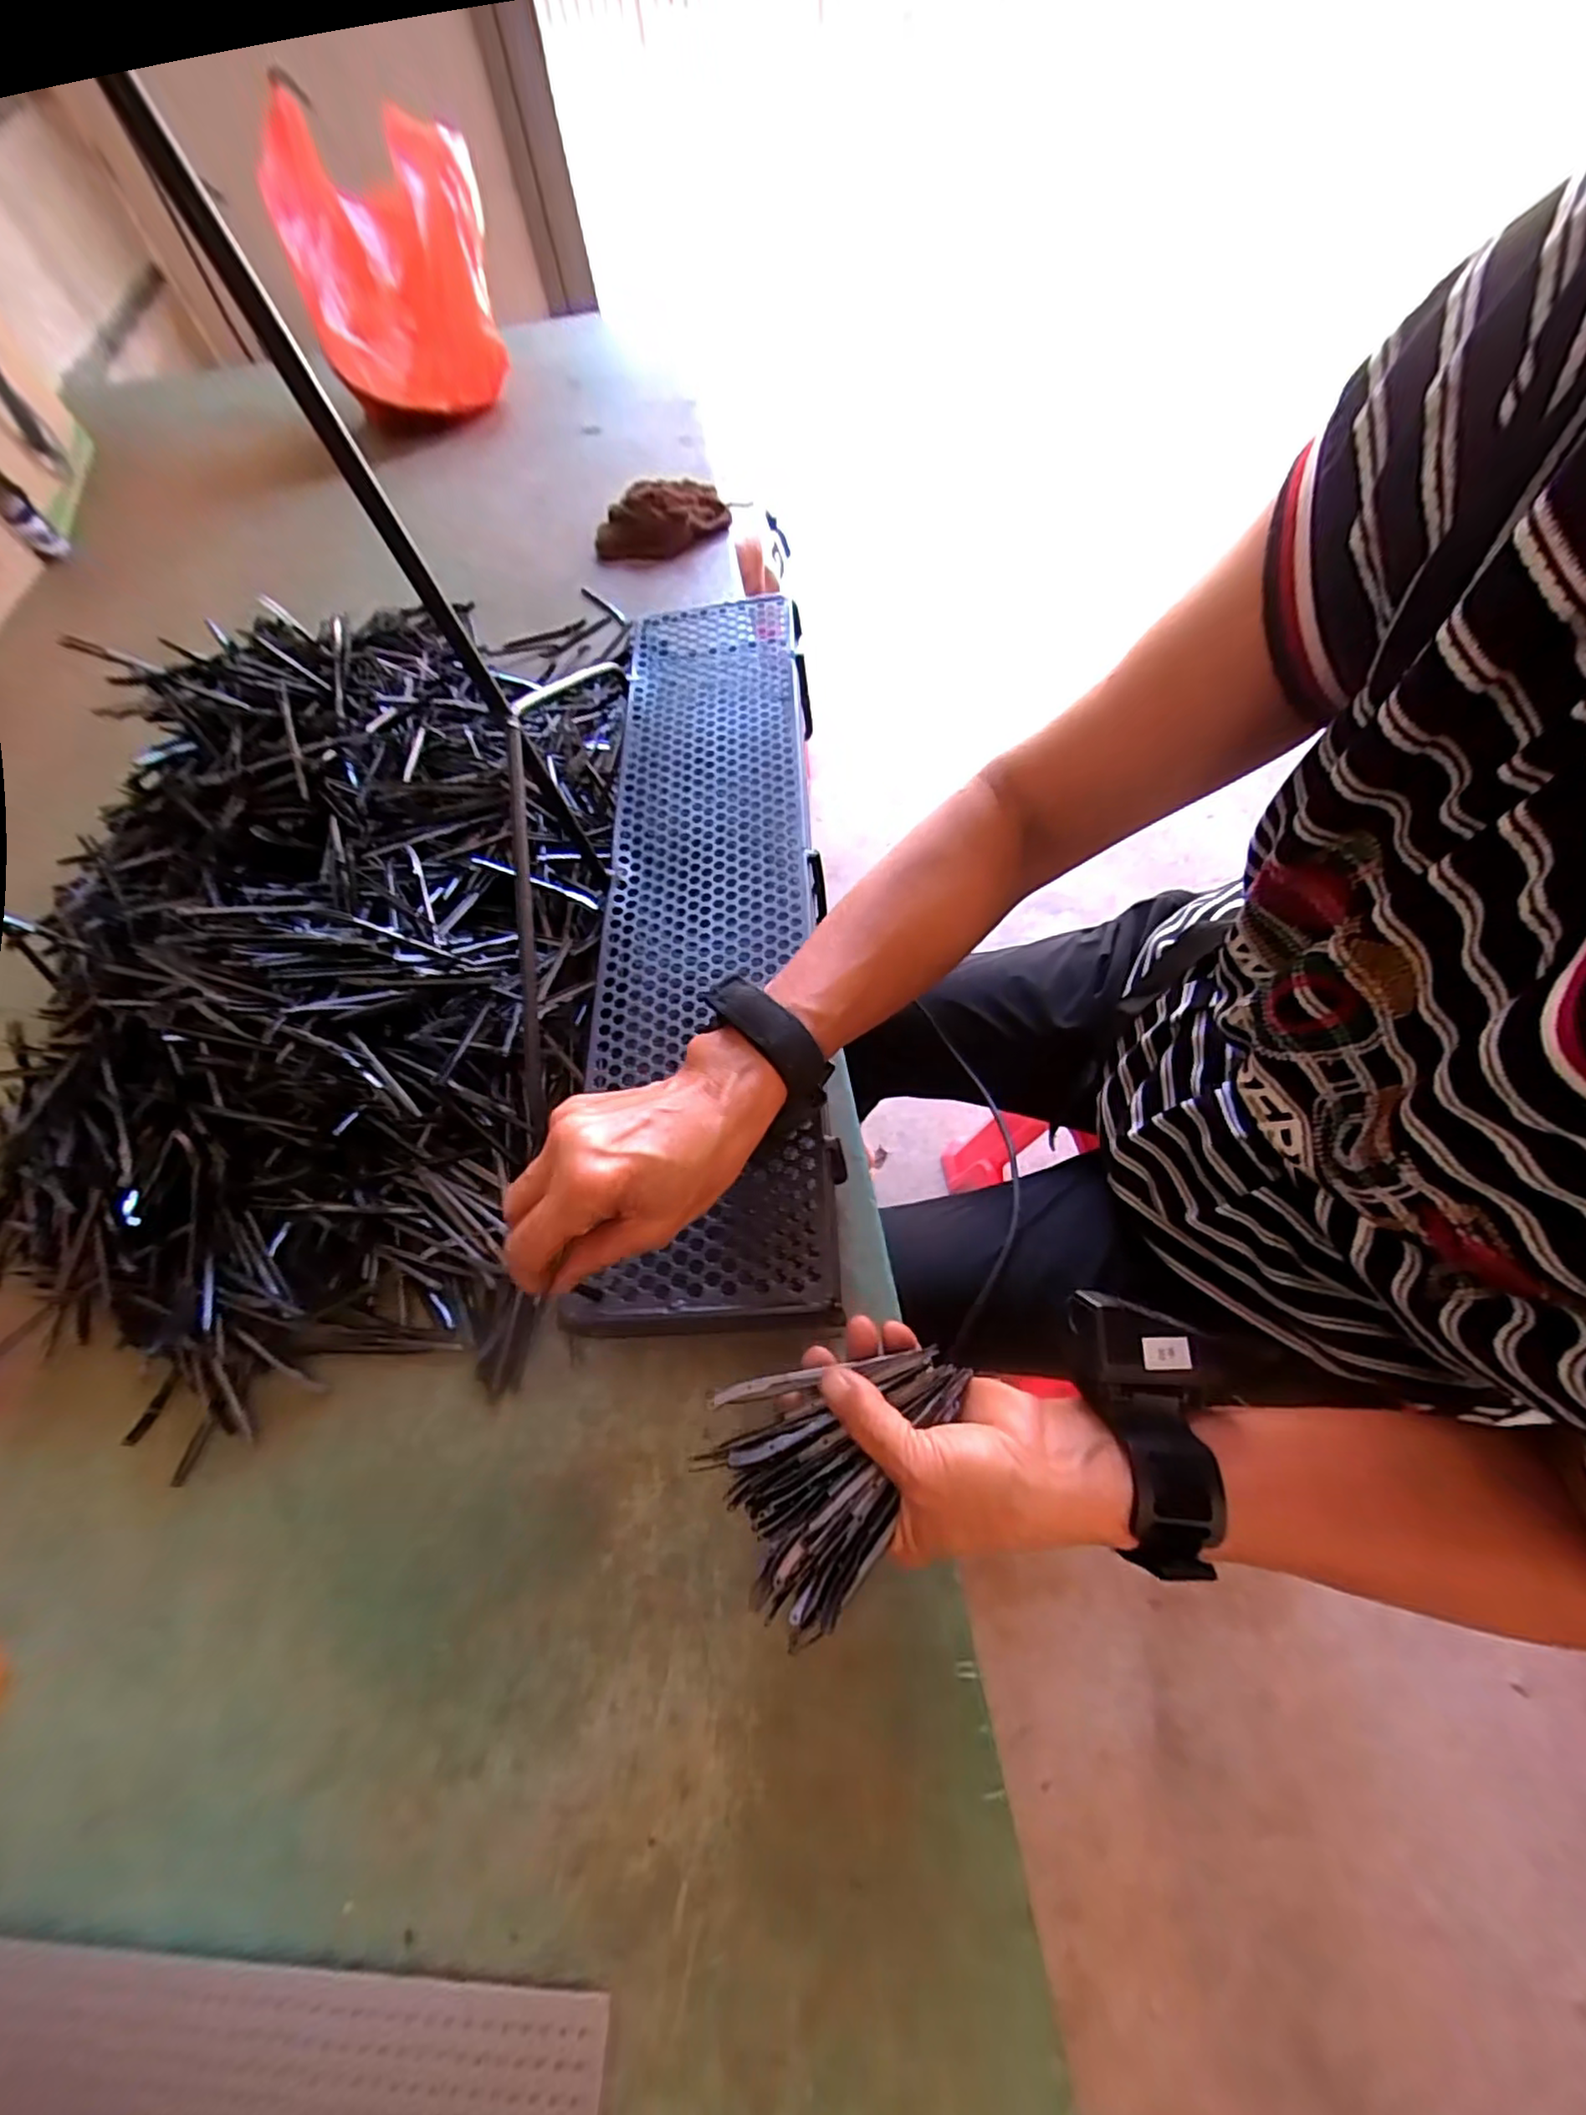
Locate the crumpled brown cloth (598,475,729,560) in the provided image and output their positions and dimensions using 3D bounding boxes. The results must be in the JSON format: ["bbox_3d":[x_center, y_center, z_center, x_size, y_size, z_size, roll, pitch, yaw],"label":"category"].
[{"bbox_3d":[-0.146,-0.604,0.748,0.155,0.050,0.062,-25,64,-10],"label":"crumpled brown cloth"}]

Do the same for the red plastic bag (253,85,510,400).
[{"bbox_3d":[-0.489,-0.982,0.827,0.235,0.203,0.260,-21,63,-7],"label":"red plastic bag"}]

